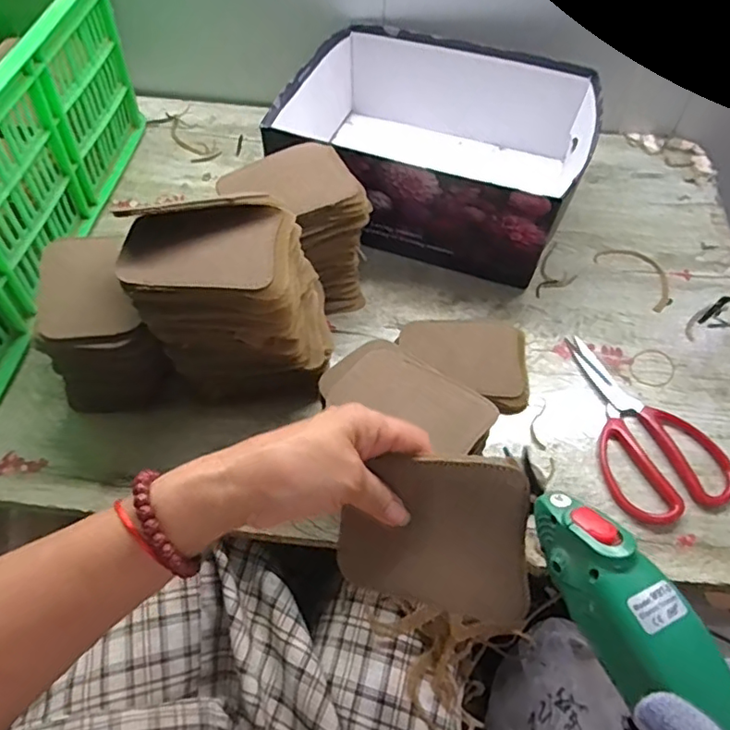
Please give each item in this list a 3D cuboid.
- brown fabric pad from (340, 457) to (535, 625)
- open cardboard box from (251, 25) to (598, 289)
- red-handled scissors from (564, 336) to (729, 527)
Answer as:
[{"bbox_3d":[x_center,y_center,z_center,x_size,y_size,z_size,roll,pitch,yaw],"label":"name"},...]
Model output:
[{"bbox_3d":[0.037,0.096,0.327,0.106,0.006,0.087,0,92,22],"label":"brown fabric pad"},{"bbox_3d":[0.078,-0.252,0.665,0.316,0.122,0.278,16,55,11],"label":"open cardboard box"},{"bbox_3d":[0.250,0.048,0.514,0.099,0.010,0.186,-3,54,-3],"label":"red-handled scissors"}]

